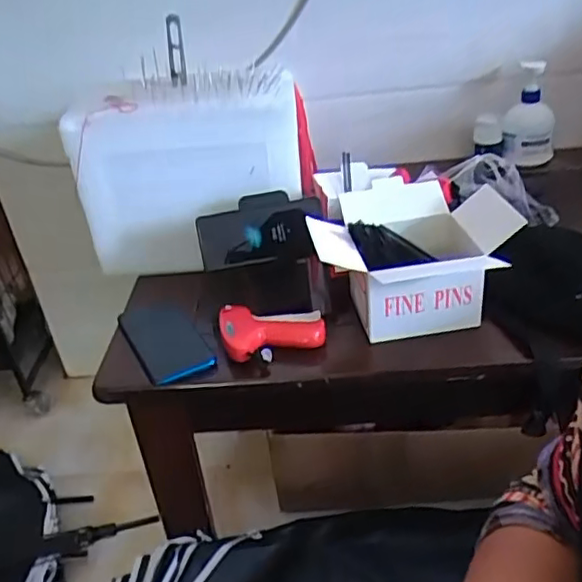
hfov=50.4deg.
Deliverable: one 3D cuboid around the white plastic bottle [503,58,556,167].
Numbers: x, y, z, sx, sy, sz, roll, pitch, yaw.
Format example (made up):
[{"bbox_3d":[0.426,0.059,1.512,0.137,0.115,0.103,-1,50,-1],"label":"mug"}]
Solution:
[{"bbox_3d":[0.373,-0.277,0.965,0.078,0.144,0.065,7,34,21],"label":"white plastic bottle"}]

